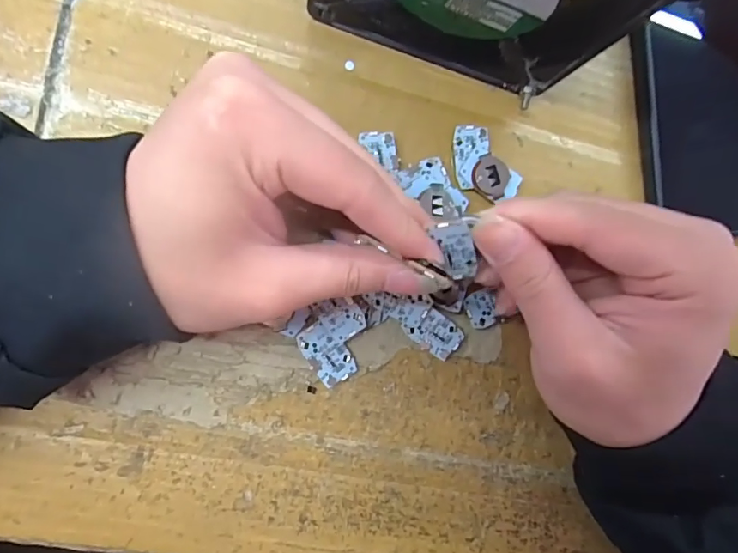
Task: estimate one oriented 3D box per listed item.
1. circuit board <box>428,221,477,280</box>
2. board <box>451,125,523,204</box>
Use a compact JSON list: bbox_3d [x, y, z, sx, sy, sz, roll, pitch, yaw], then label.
[{"bbox_3d":[0.033,-0.009,0.176,0.011,0.004,0.029,-9,136,15],"label":"circuit board"},{"bbox_3d":[0.054,-0.053,0.231,0.026,0.010,0.040,-37,98,-10],"label":"board"}]

